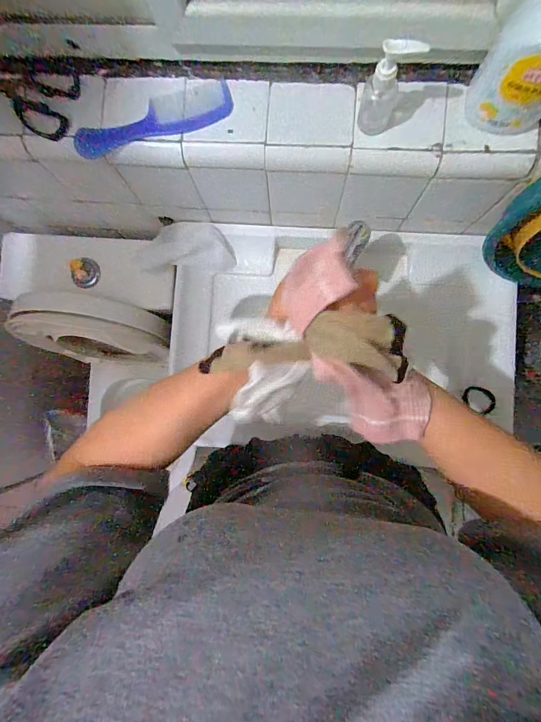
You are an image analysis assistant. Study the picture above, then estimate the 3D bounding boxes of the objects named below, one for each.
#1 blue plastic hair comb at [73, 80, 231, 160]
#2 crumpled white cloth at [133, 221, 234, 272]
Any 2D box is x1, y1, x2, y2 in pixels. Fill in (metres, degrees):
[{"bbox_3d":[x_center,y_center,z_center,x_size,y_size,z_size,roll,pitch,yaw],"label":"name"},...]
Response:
[{"bbox_3d":[-0.151,-0.308,0.441,0.203,0.016,0.047,-13,86,2],"label":"blue plastic hair comb"},{"bbox_3d":[-0.159,-0.205,0.625,0.180,0.017,0.081,1,114,6],"label":"crumpled white cloth"}]

